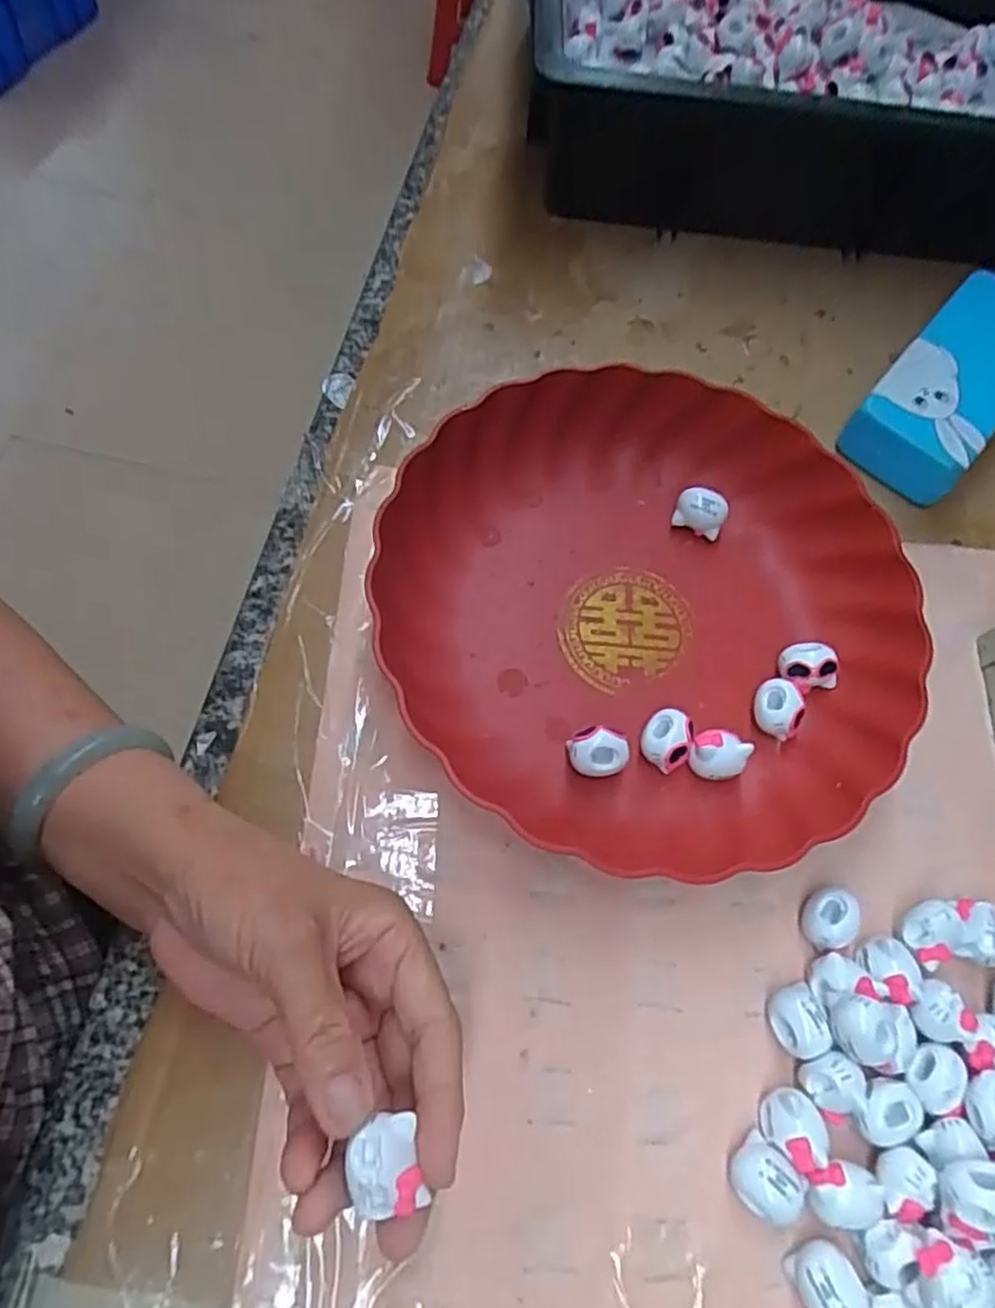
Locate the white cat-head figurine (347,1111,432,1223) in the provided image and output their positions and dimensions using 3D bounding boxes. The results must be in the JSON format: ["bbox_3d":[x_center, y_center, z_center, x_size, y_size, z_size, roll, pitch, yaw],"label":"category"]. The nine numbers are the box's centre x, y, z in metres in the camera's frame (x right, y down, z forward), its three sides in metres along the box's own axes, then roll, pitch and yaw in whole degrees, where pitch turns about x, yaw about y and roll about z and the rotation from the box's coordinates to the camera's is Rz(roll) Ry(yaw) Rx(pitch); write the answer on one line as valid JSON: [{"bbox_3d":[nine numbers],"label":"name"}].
[{"bbox_3d":[-0.033,0.149,0.214,0.021,0.007,0.025,-8,67,-7],"label":"white cat-head figurine"}]

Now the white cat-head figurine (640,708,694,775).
[{"bbox_3d":[0.076,0.040,0.333,0.022,0.018,0.025,31,67,8],"label":"white cat-head figurine"}]

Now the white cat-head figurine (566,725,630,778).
[{"bbox_3d":[0.045,0.044,0.328,0.025,0.019,0.018,4,66,-4],"label":"white cat-head figurine"}]

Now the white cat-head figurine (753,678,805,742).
[{"bbox_3d":[0.132,0.025,0.345,0.019,0.017,0.026,13,66,0],"label":"white cat-head figurine"}]

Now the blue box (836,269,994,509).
[{"bbox_3d":[0.268,-0.158,0.436,0.067,0.040,0.170,39,68,11],"label":"blue box"}]

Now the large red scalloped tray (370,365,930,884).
[{"bbox_3d":[0.075,-0.030,0.351,0.244,0.040,0.242,35,68,9],"label":"large red scalloped tray"}]

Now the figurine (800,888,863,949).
[{"bbox_3d":[0.140,0.112,0.313,0.021,0.020,0.023,-7,67,-9],"label":"figurine"}]

